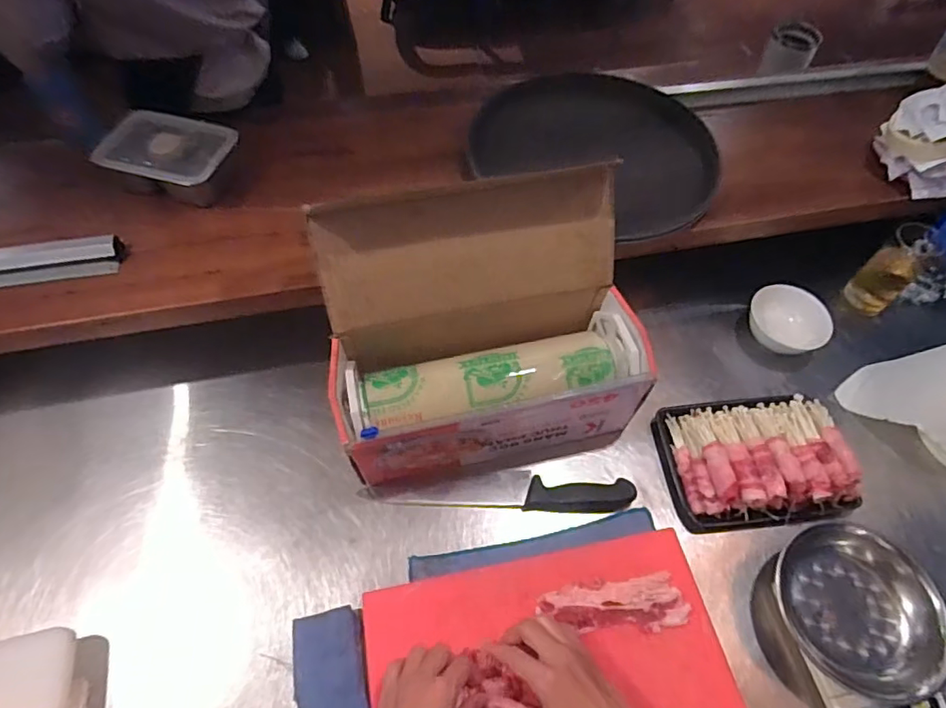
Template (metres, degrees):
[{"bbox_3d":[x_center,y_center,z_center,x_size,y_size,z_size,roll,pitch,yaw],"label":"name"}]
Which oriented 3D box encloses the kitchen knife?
[{"bbox_3d":[0.033,0.171,0.689,0.335,0.016,0.046,2,60,-1],"label":"kitchen knife"}]

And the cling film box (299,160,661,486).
[{"bbox_3d":[0.015,-0.016,0.661,0.368,0.257,0.234,-11,61,-8],"label":"cling film box"}]

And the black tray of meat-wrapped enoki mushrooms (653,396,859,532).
[{"bbox_3d":[0.360,0.124,0.684,0.219,0.059,0.165,-5,60,-5],"label":"black tray of meat-wrapped enoki mushrooms"}]

